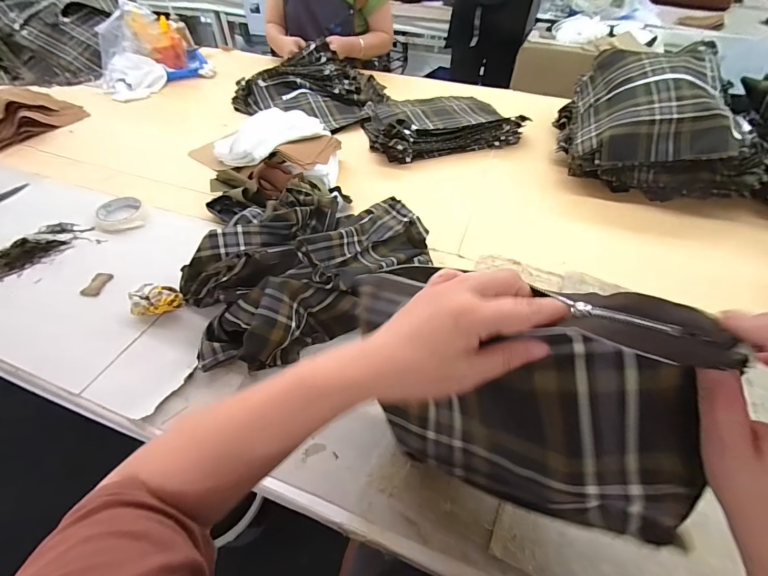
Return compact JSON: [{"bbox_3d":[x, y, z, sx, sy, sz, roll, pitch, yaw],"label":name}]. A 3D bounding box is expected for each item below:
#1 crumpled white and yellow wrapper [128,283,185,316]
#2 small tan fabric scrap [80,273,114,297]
[{"bbox_3d":[-0.348,0.018,0.549,0.071,0.042,0.049,-10,50,-9],"label":"crumpled white and yellow wrapper"},{"bbox_3d":[-0.481,-0.007,0.595,0.023,0.014,0.050,13,50,11],"label":"small tan fabric scrap"}]

